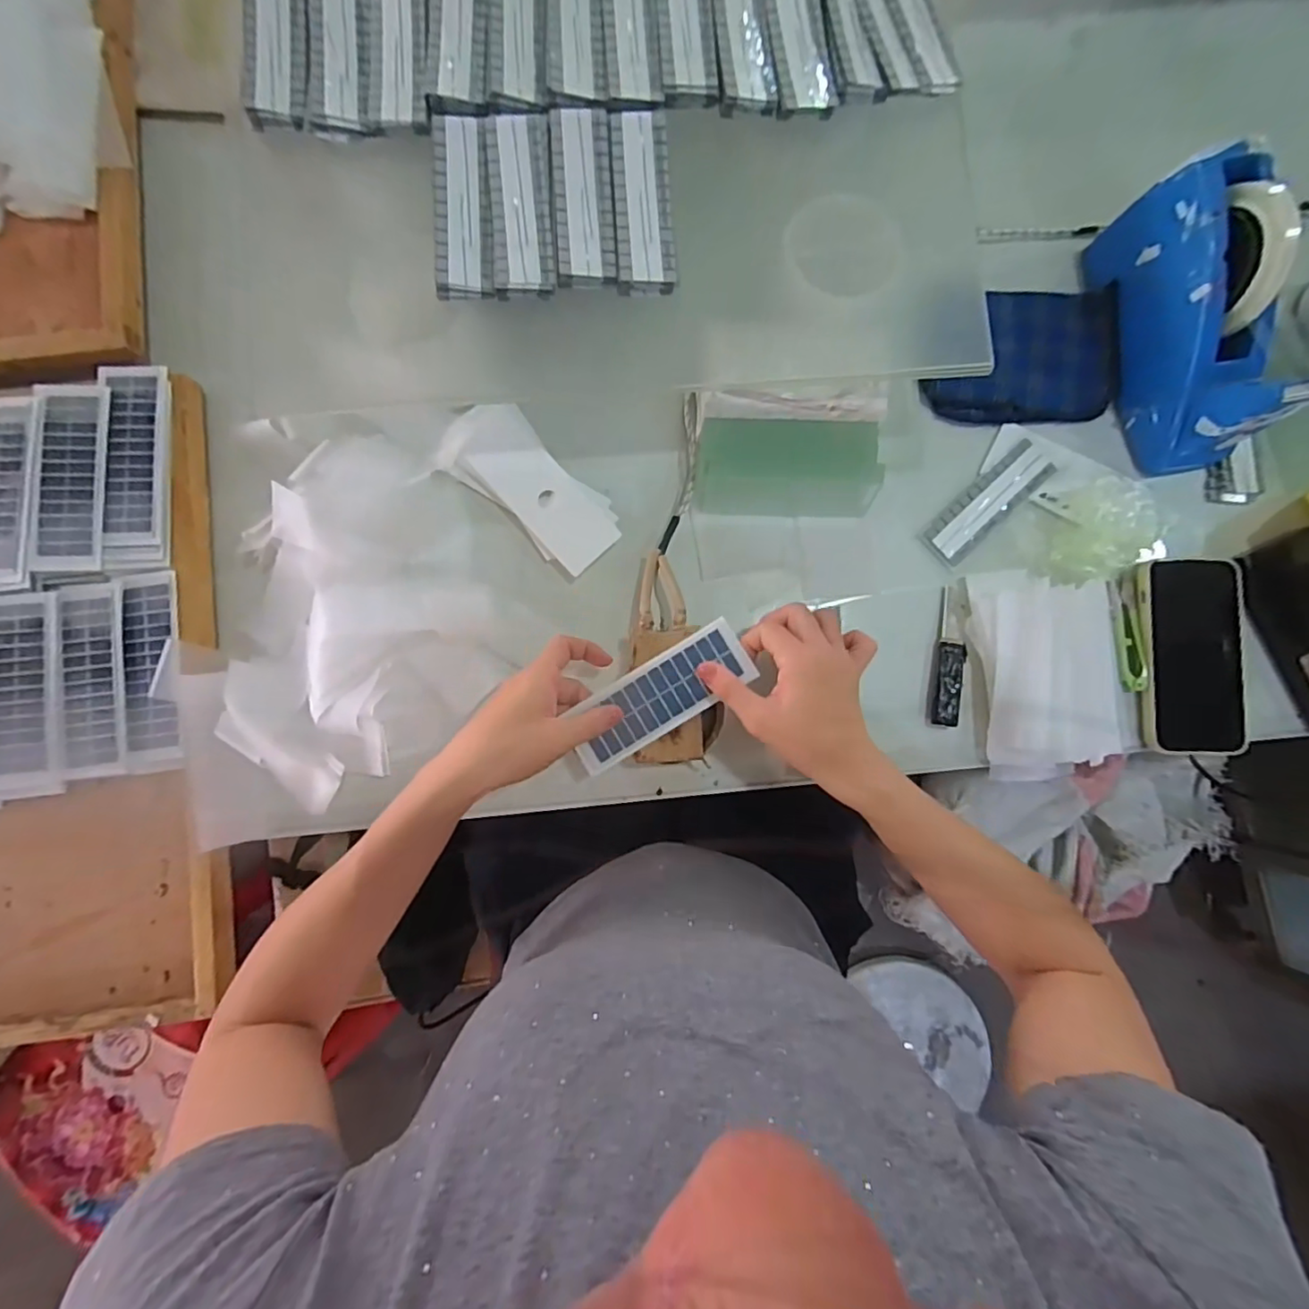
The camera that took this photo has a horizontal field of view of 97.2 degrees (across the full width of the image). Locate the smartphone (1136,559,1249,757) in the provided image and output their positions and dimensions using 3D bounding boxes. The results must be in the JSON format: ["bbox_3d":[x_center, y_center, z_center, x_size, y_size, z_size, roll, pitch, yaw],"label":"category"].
[{"bbox_3d":[0.450,0.000,0.480,0.086,0.010,0.162,-1,86,-1],"label":"smartphone"}]

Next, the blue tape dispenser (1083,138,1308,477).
[{"bbox_3d":[0.431,-0.262,0.460,0.067,0.129,0.220,-14,99,-2],"label":"blue tape dispenser"}]

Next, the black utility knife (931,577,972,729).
[{"bbox_3d":[0.250,-0.002,0.481,0.023,0.009,0.122,7,85,-1],"label":"black utility knife"}]

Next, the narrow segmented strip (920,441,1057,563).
[{"bbox_3d":[0.286,-0.131,0.495,0.130,0.005,0.038,-43,88,-4],"label":"narrow segmented strip"}]

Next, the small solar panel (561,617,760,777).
[{"bbox_3d":[0.003,0.030,0.430,0.143,0.004,0.050,-31,84,-1],"label":"small solar panel"}]

